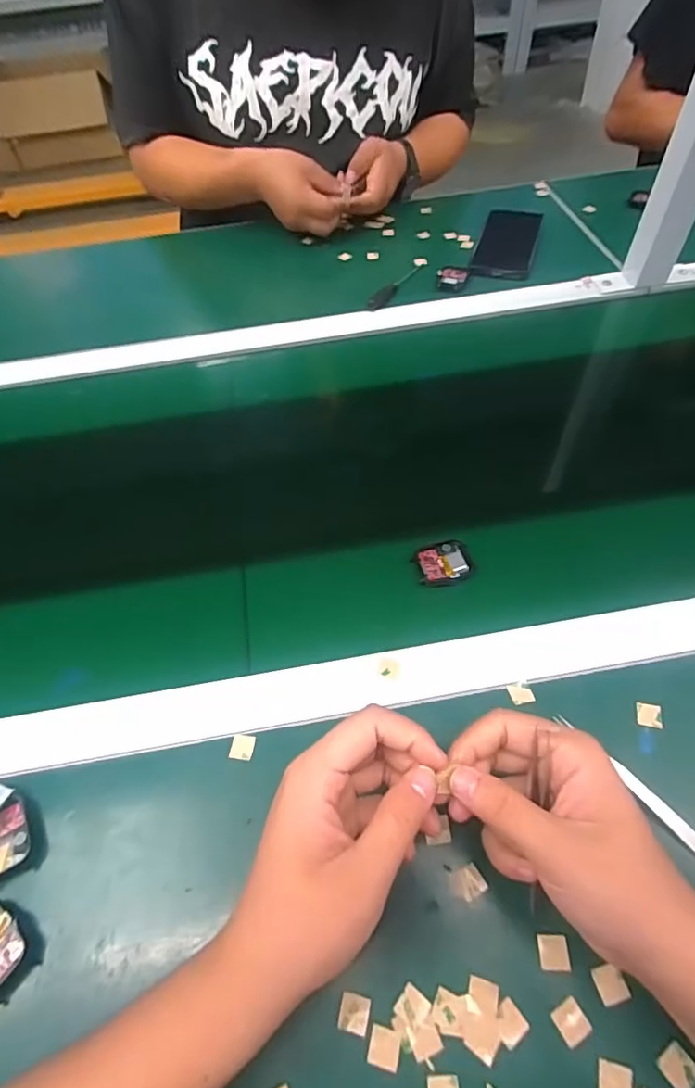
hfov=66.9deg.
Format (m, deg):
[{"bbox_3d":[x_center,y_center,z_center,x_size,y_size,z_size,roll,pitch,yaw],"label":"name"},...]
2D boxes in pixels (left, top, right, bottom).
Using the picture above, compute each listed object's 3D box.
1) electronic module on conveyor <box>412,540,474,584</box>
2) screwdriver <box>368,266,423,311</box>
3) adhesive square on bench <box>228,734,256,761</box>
[{"bbox_3d":[0.081,0.015,0.434,0.044,0.007,0.037,-13,58,-4],"label":"electronic module on conveyor"},{"bbox_3d":[0.061,-0.328,0.675,0.016,0.015,0.107,35,66,23],"label":"screwdriver"},{"bbox_3d":[-0.072,0.138,0.358,0.015,0.004,0.016,6,58,8],"label":"adhesive square on bench"}]

